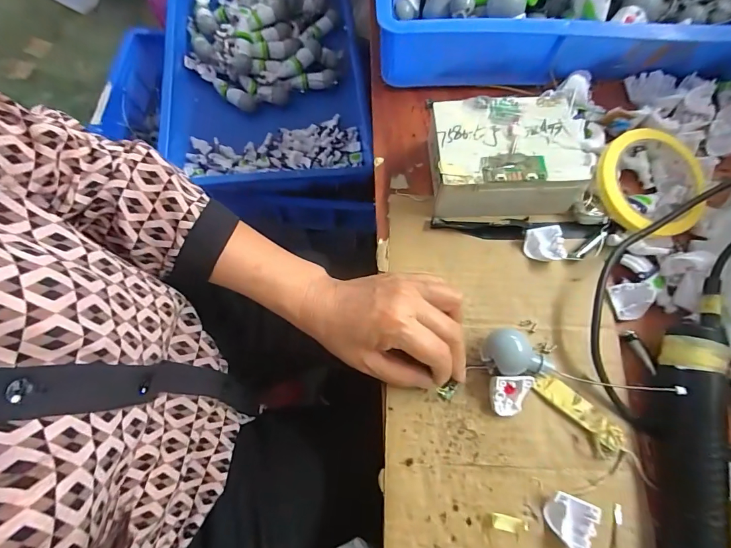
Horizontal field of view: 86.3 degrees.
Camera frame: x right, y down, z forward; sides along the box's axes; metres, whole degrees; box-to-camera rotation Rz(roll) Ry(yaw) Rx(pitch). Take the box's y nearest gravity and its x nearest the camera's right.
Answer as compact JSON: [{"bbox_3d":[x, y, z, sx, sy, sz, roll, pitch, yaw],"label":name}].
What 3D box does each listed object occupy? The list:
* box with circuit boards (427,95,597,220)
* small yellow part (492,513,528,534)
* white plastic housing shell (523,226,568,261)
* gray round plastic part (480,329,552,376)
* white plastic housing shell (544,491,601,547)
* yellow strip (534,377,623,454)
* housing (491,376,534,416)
[{"bbox_3d":[0.126,-0.109,0.358,0.134,0.056,0.108,2,69,1],"label":"box with circuit boards"},{"bbox_3d":[0.103,0.180,0.279,0.024,0.004,0.010,11,70,5],"label":"small yellow part"},{"bbox_3d":[0.157,-0.026,0.344,0.030,0.017,0.031,1,69,1],"label":"white plastic housing shell"},{"bbox_3d":[0.117,0.067,0.307,0.052,0.028,0.032,34,73,12],"label":"gray round plastic part"},{"bbox_3d":[0.143,0.173,0.273,0.028,0.018,0.031,19,71,8],"label":"white plastic housing shell"},{"bbox_3d":[0.165,0.105,0.302,0.020,0.009,0.069,-42,74,-14],"label":"yellow strip"},{"bbox_3d":[0.113,0.093,0.304,0.030,0.011,0.032,0,102,-1],"label":"housing"}]

